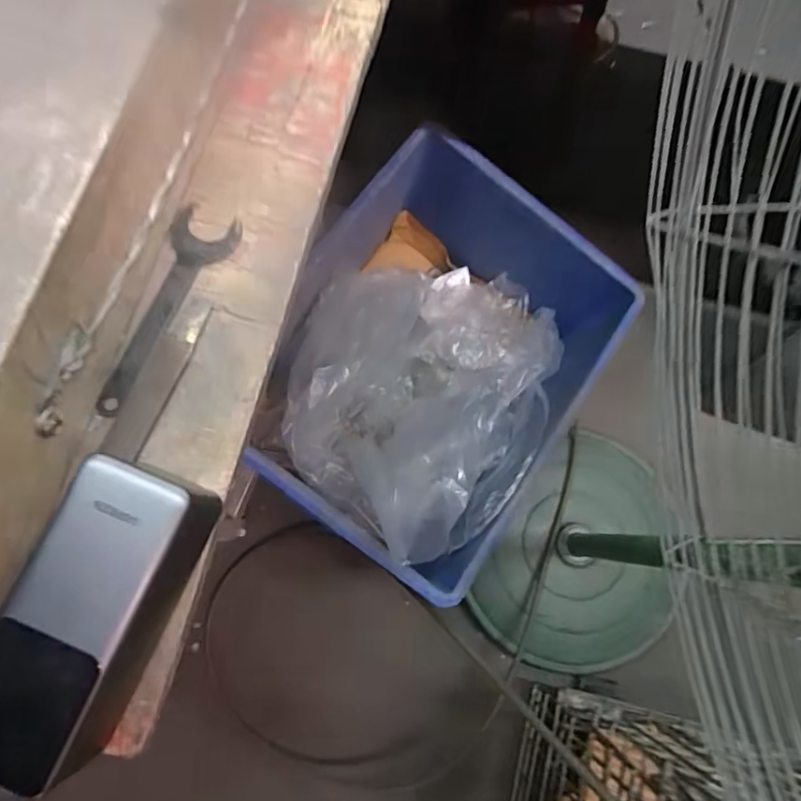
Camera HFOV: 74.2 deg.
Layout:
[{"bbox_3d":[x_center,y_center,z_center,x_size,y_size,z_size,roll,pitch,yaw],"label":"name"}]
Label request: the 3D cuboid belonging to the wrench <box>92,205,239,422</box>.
[{"bbox_3d":[-0.134,-0.051,0.300,0.039,0.004,0.128,20,76,4],"label":"wrench"}]

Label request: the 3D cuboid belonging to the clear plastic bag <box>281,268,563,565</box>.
[{"bbox_3d":[0.042,-0.037,0.819,0.357,0.190,0.474,23,76,5],"label":"clear plastic bag"}]

